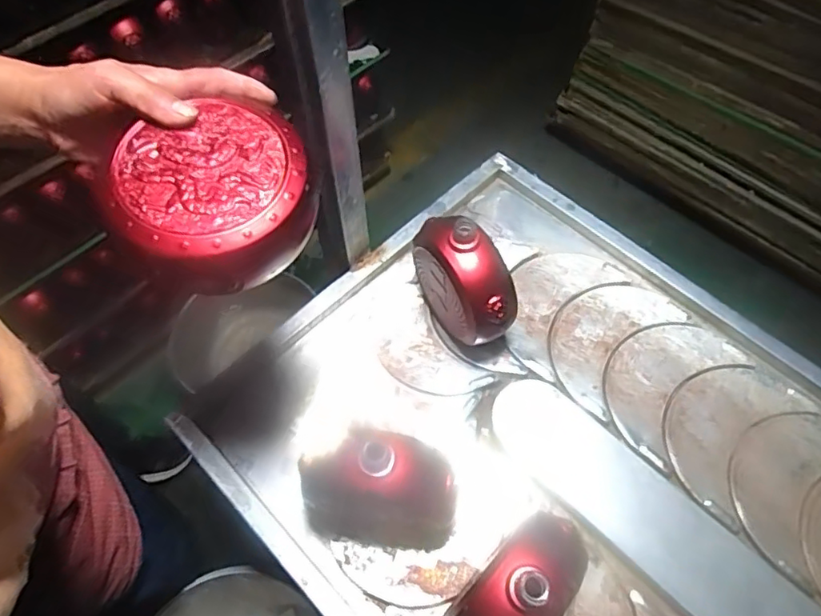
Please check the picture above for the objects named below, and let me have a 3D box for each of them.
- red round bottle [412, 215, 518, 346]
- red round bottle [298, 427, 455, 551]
[{"bbox_3d":[0.057,-0.030,0.624,0.057,0.145,0.135,-27,61,-15],"label":"red round bottle"},{"bbox_3d":[-0.029,0.156,0.503,0.134,0.154,0.073,9,59,6],"label":"red round bottle"}]

